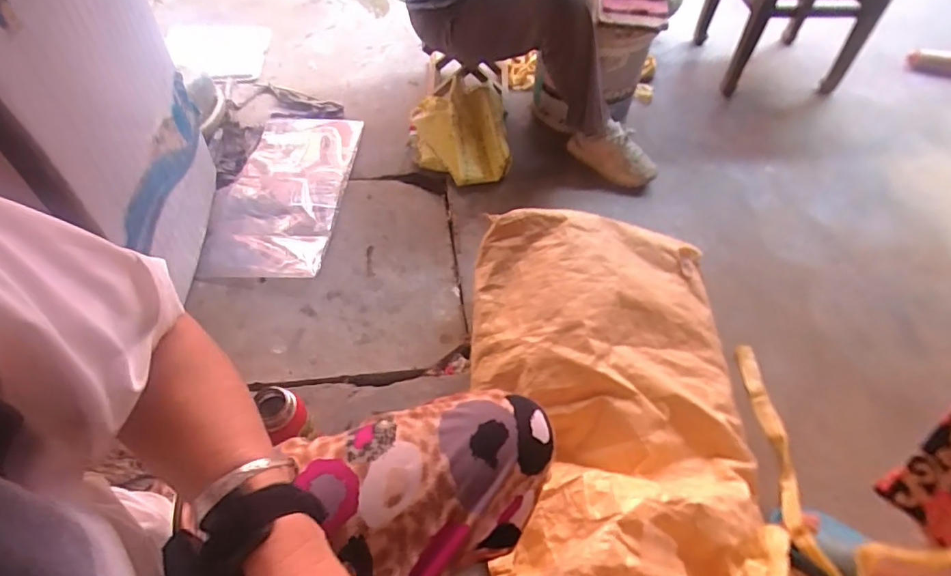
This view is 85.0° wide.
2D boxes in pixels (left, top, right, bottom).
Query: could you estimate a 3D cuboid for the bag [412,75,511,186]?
[{"bbox_3d":[-0.040,-0.390,1.326,0.236,0.179,0.240,-4,53,-7],"label":"bag"}]

